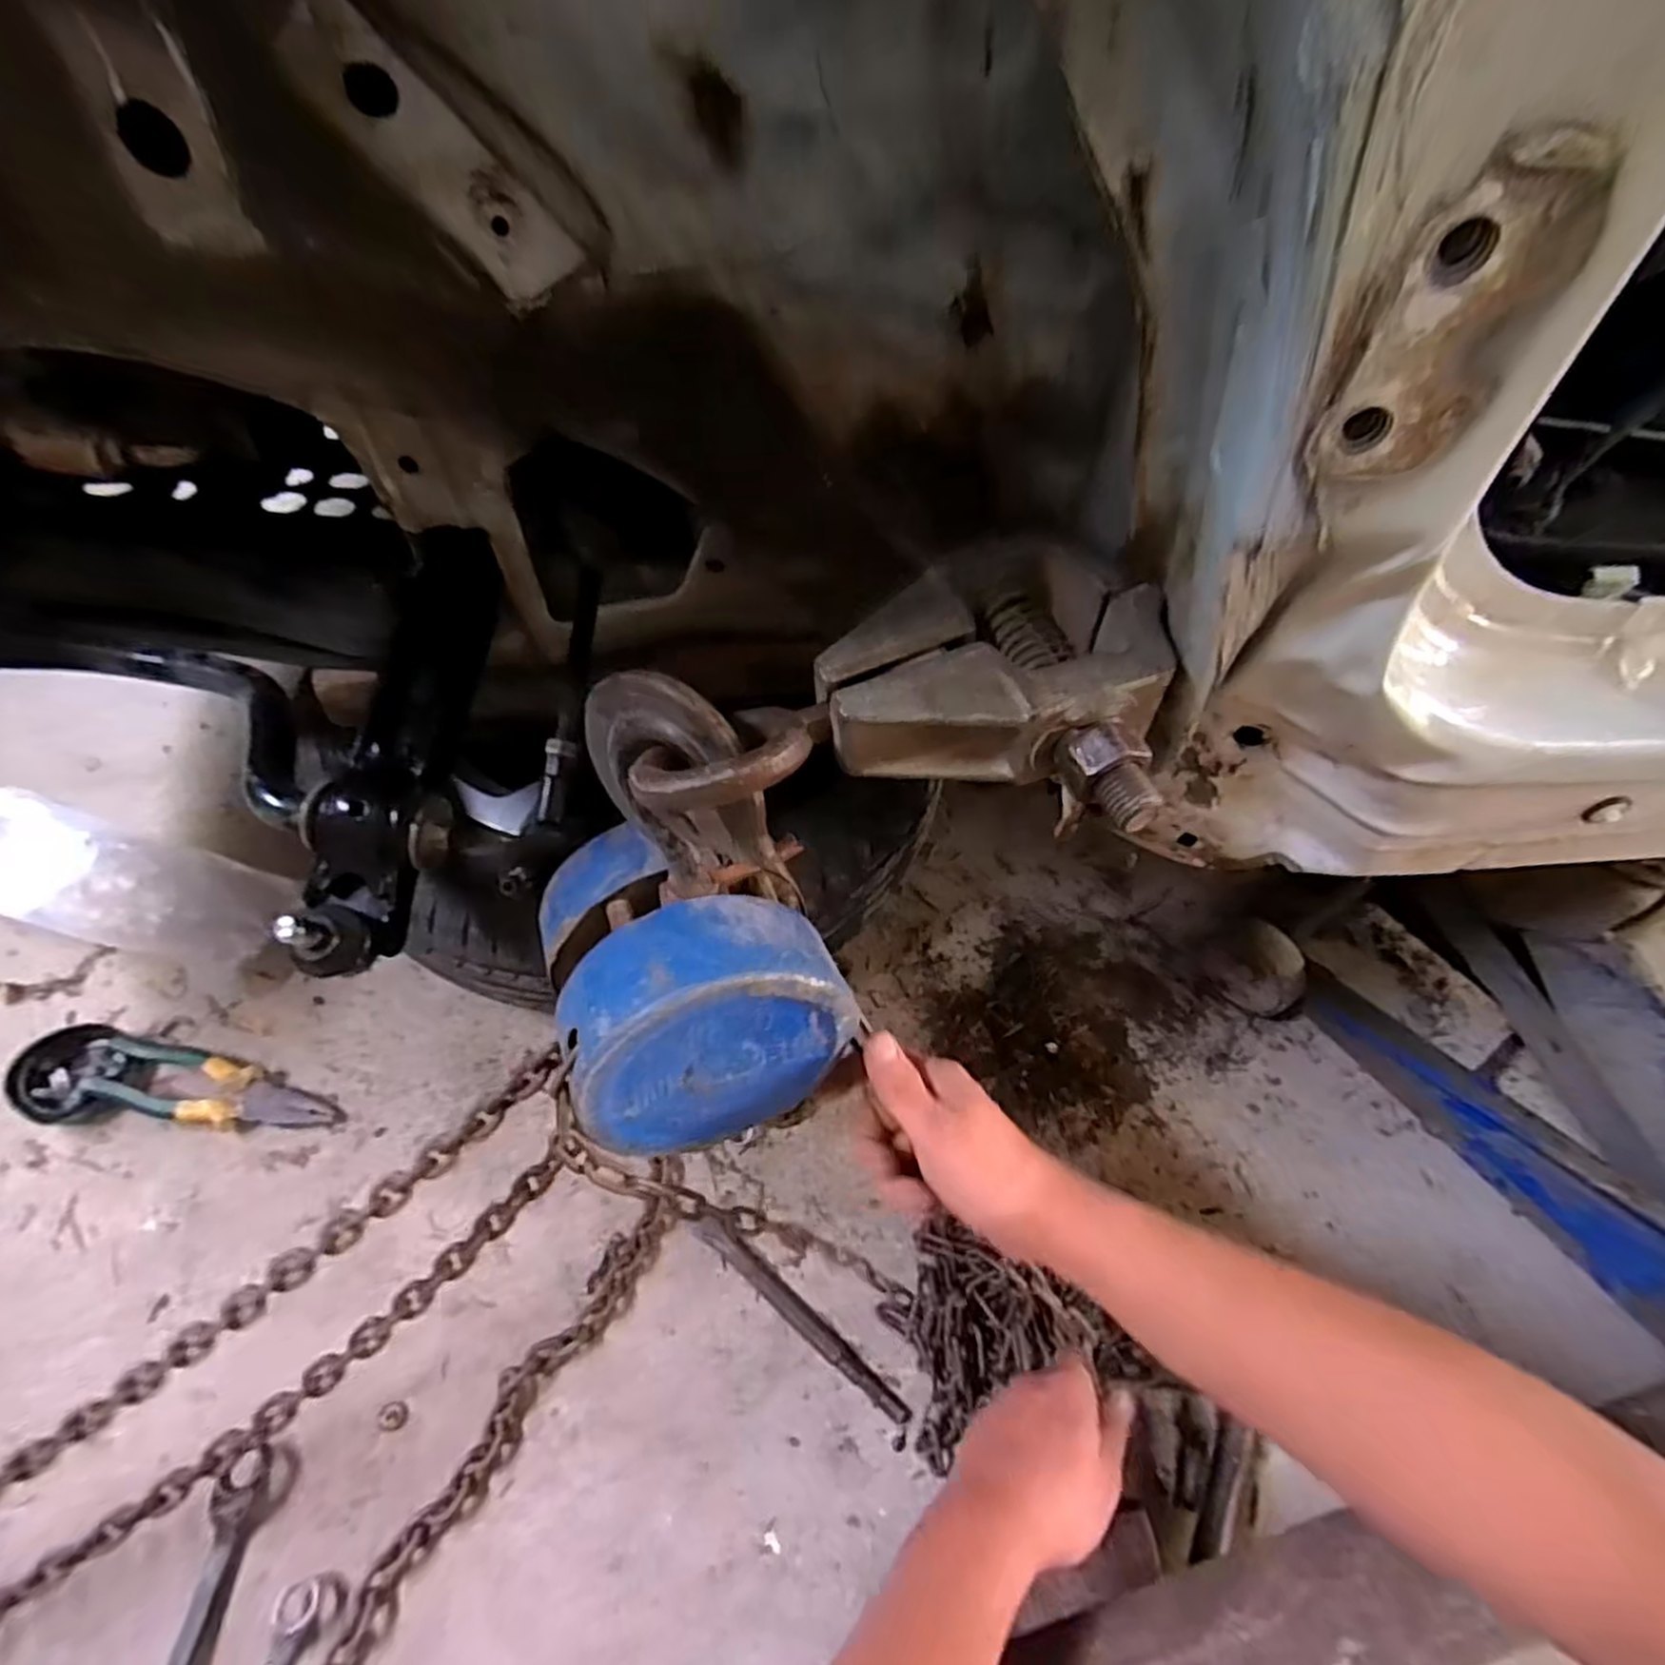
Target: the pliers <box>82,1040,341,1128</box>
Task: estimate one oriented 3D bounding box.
[{"bbox_3d":[-0.507,0.212,0.623,0.207,0.026,0.053,12,56,7],"label":"pliers"}]

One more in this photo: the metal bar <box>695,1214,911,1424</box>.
[{"bbox_3d":[-0.025,0.353,0.560,0.193,0.013,0.018,35,62,21],"label":"metal bar"}]

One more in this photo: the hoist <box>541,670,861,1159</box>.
[{"bbox_3d":[-0.068,0.041,0.349,0.123,0.200,0.129,-15,56,-14],"label":"hoist"}]

